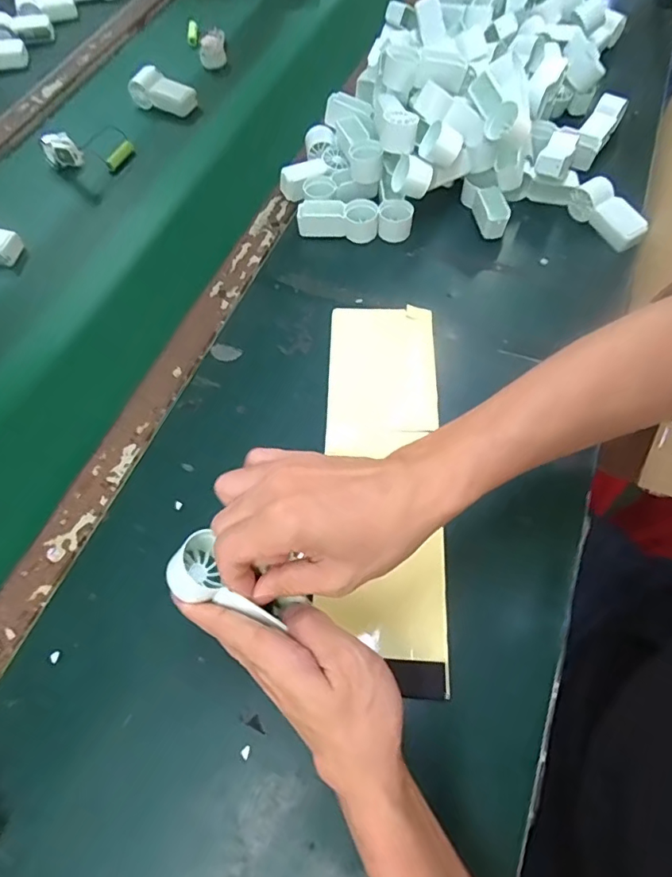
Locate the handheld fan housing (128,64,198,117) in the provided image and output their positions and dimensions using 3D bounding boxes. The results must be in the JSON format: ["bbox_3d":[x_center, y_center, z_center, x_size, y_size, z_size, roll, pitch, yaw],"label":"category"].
[{"bbox_3d":[-0.258,-0.511,0.745,0.096,0.036,0.050,35,69,19],"label":"handheld fan housing"}]

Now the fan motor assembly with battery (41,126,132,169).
[{"bbox_3d":[-0.337,-0.394,0.682,0.070,0.042,0.095,37,70,19],"label":"fan motor assembly with battery"}]

